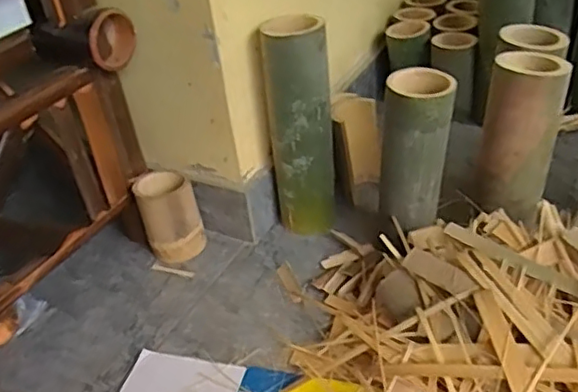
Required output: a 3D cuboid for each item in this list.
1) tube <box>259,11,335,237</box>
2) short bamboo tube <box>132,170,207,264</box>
[{"bbox_3d":[0.018,-0.095,0.912,0.093,0.324,0.080,-6,35,0],"label":"tube"},{"bbox_3d":[-0.184,0.034,0.948,0.087,0.120,0.086,-15,36,-12],"label":"short bamboo tube"}]

